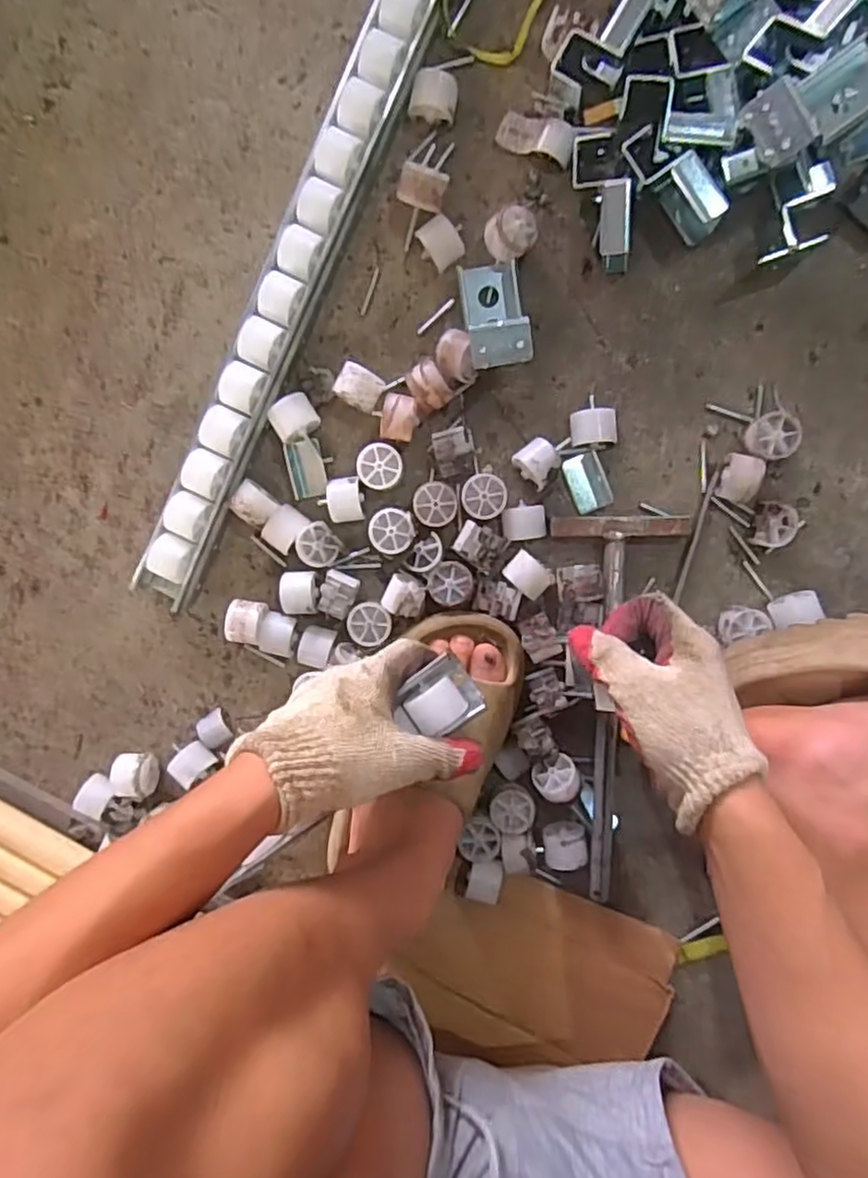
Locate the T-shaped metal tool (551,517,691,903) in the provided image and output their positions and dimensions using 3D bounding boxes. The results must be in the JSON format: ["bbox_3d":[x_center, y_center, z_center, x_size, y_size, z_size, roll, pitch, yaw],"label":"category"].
[{"bbox_3d":[0.145,0.092,0.520,0.101,0.035,0.295,0,95,4],"label":"T-shaped metal tool"}]

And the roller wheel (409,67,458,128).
[{"bbox_3d":[0.000,-0.366,0.495,0.034,0.022,0.029,15,96,3],"label":"roller wheel"}]

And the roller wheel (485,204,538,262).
[{"bbox_3d":[0.058,-0.265,0.496,0.037,0.034,0.031,-35,92,7],"label":"roller wheel"}]

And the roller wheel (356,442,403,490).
[{"bbox_3d":[-0.042,-0.096,0.521,0.034,0.021,0.034,0,95,4],"label":"roller wheel"}]

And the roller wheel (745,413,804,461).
[{"bbox_3d":[0.254,-0.115,0.500,0.035,0.023,0.034,0,95,4],"label":"roller wheel"}]

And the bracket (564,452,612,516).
[{"bbox_3d":[0.121,-0.084,0.519,0.030,0.013,0.045,-19,94,6],"label":"bracket"}]

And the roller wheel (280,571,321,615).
[{"bbox_3d":[-0.106,0.002,0.540,0.031,0.026,0.034,0,95,4],"label":"roller wheel"}]

